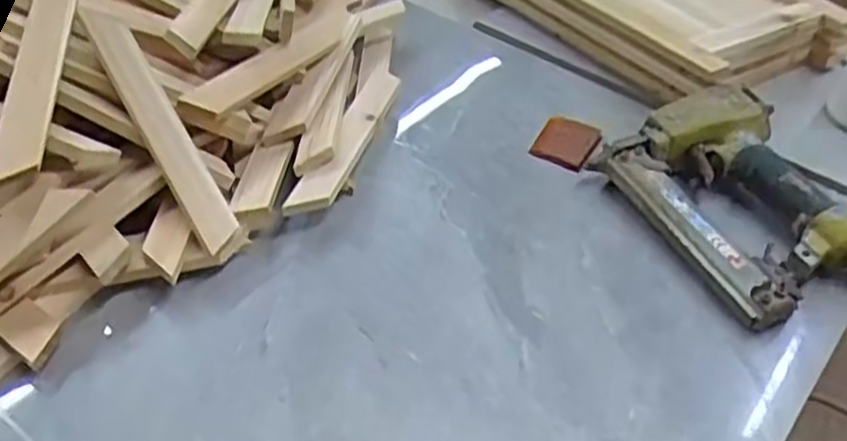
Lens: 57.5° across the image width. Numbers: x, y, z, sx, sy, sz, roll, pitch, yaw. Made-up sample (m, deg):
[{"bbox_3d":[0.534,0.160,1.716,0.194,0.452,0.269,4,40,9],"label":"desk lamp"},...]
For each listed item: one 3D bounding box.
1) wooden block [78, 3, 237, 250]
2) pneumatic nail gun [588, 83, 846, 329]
[{"bbox_3d":[-0.171,-0.062,0.502,0.026,0.015,0.181,-27,81,-31],"label":"wooden block"},{"bbox_3d":[0.243,-0.003,0.547,0.143,0.054,0.229,-18,47,-24],"label":"pneumatic nail gun"}]

